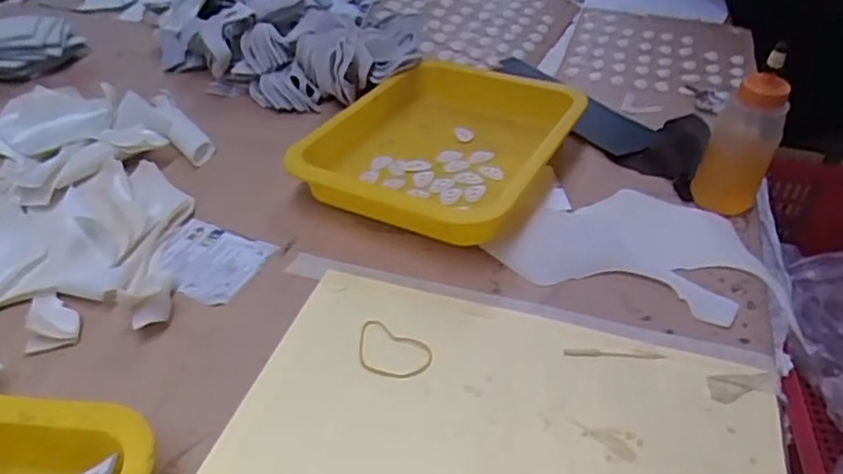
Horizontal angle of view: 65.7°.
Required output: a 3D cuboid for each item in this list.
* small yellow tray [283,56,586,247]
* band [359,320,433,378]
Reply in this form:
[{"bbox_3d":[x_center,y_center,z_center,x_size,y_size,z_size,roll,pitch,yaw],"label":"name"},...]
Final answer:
[{"bbox_3d":[0.022,-0.084,0.598,0.193,0.048,0.260,19,43,19],"label":"small yellow tray"},{"bbox_3d":[-0.022,0.077,0.436,0.058,0.004,0.039,23,44,23],"label":"band"}]

